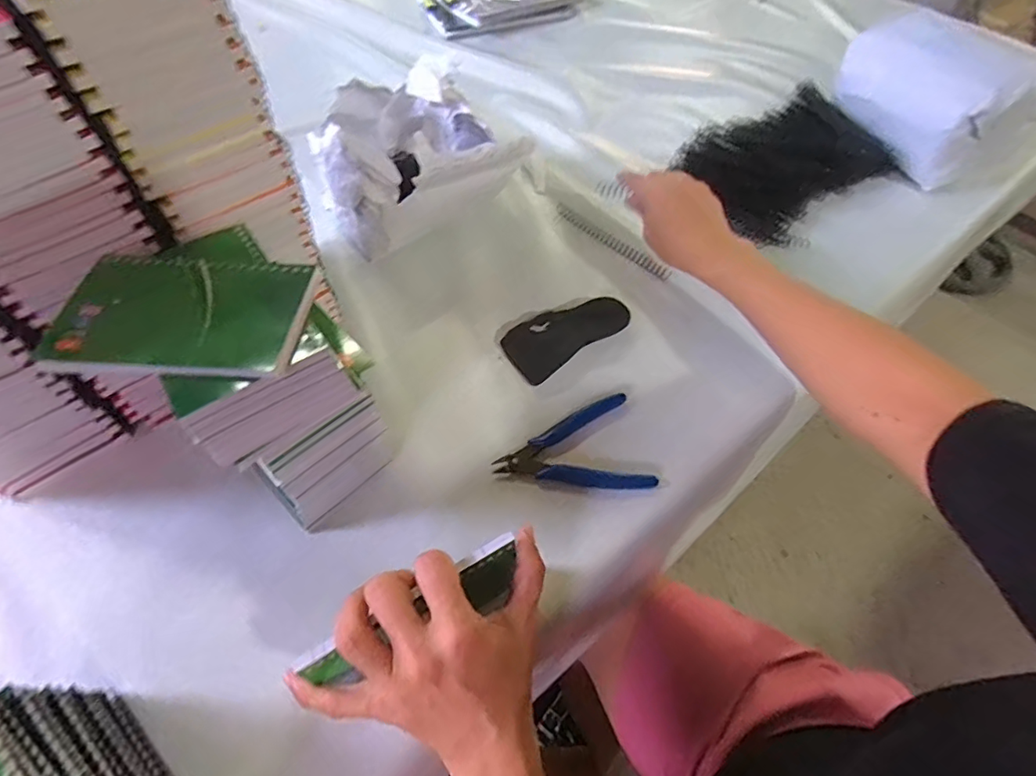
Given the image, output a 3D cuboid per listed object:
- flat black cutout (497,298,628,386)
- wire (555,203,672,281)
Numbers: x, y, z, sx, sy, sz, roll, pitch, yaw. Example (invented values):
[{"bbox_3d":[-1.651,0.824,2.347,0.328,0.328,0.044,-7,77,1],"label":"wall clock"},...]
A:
[{"bbox_3d":[0.045,-0.052,0.496,0.117,0.015,0.053,-31,62,-20],"label":"flat black cutout"},{"bbox_3d":[0.099,-0.159,0.573,0.015,0.010,0.153,-38,64,-23],"label":"wire"}]

